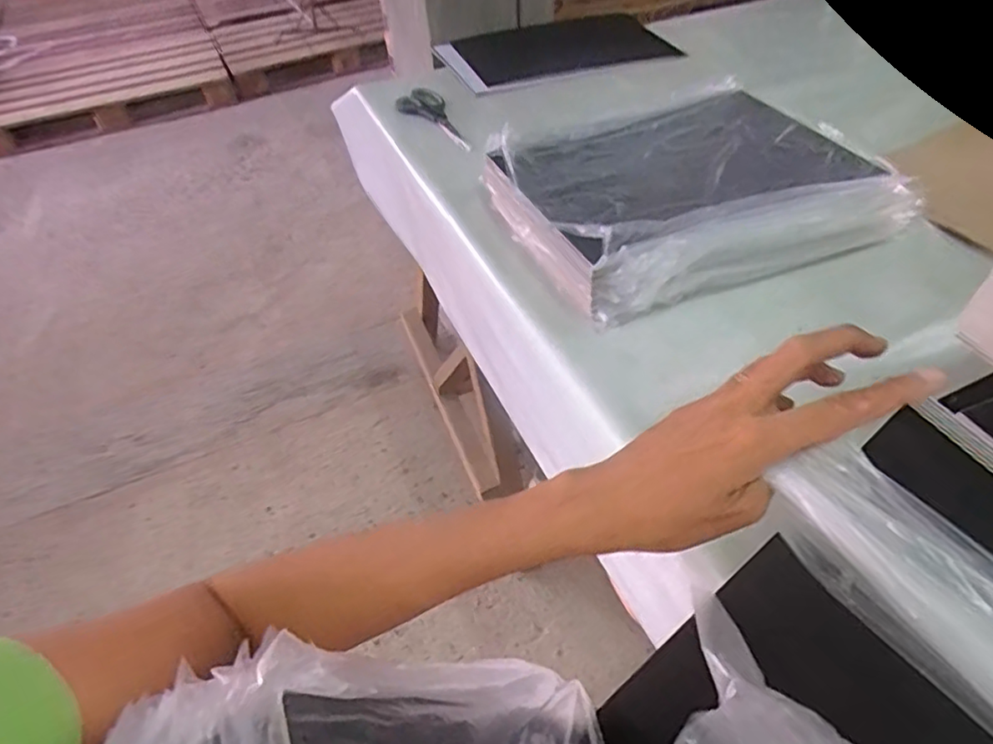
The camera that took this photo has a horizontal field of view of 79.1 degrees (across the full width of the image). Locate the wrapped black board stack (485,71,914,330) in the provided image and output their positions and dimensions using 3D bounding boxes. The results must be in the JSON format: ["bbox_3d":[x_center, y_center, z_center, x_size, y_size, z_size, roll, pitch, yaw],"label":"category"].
[{"bbox_3d":[0.217,-0.205,0.687,0.375,0.086,0.279,-19,48,-15],"label":"wrapped black board stack"}]

